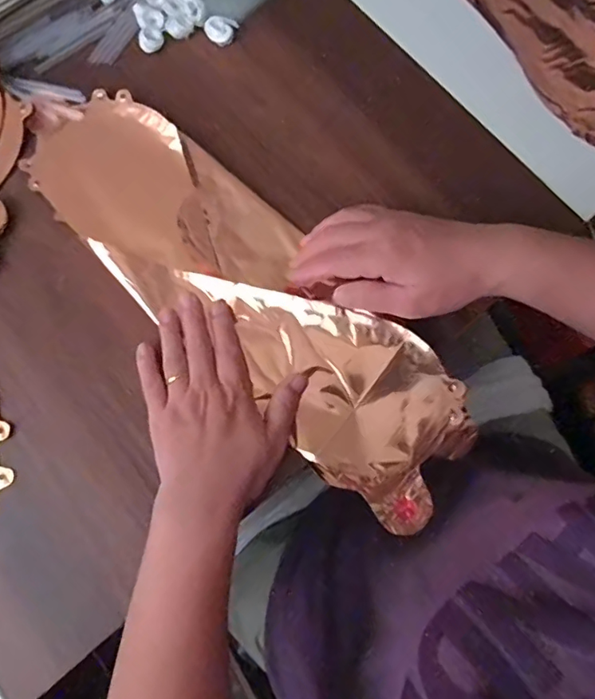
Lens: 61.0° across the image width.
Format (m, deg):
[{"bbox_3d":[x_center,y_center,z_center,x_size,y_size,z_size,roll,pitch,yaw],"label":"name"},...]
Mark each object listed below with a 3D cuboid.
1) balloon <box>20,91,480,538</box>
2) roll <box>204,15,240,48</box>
[{"bbox_3d":[-0.040,-0.048,0.395,0.416,0.023,0.122,44,79,8],"label":"balloon"},{"bbox_3d":[-0.069,-0.286,0.452,0.027,0.009,0.023,25,120,-9],"label":"roll"}]

